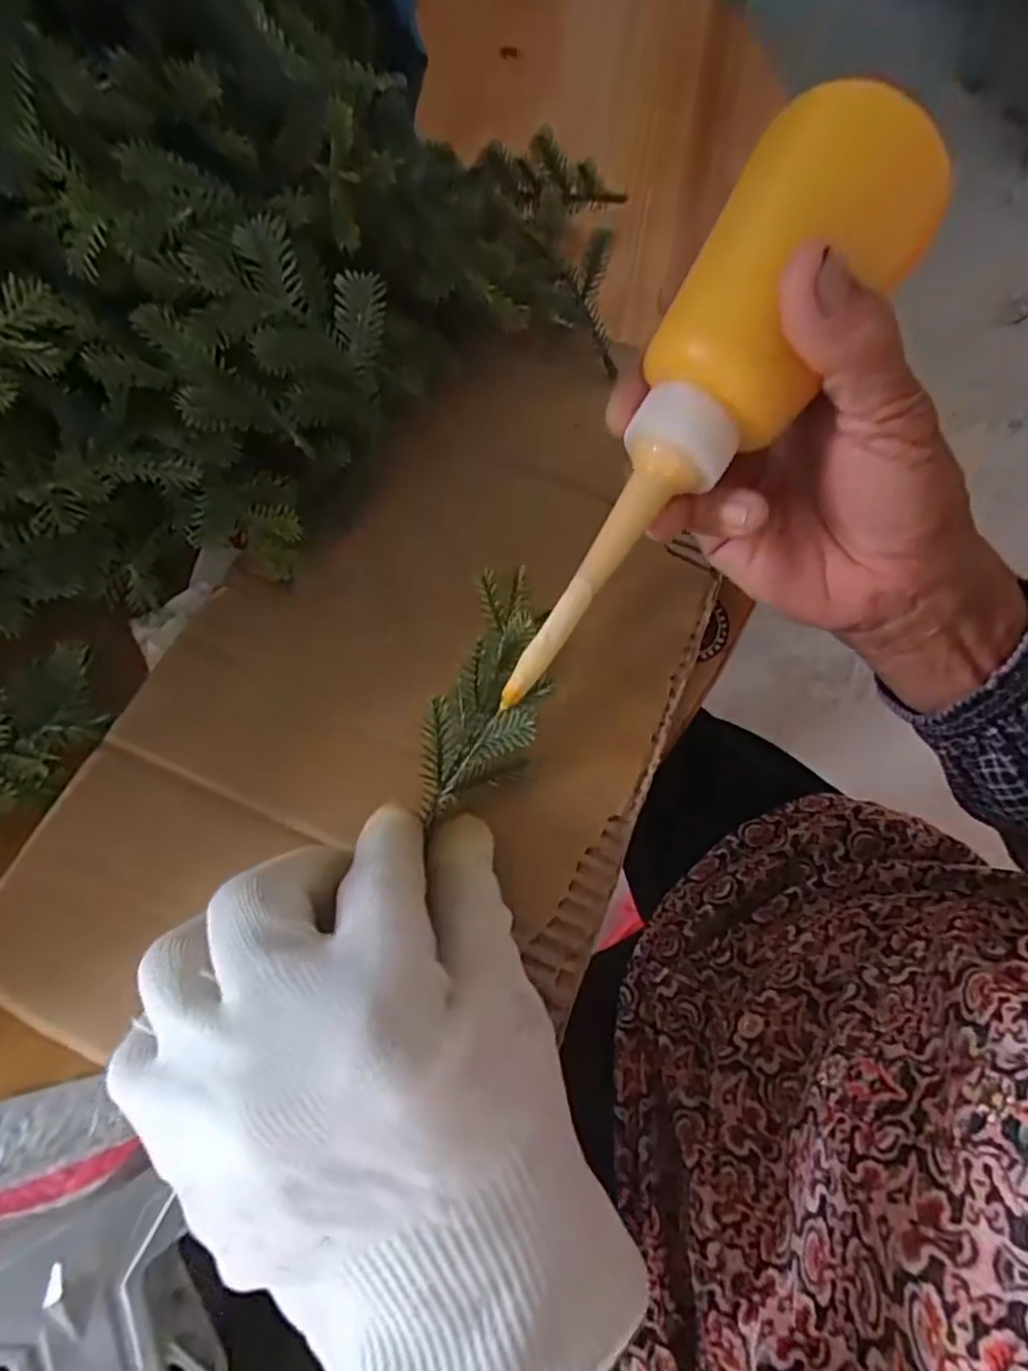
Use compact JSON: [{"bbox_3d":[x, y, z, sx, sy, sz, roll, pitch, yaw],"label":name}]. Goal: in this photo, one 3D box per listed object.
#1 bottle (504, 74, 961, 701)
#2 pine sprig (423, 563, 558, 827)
[{"bbox_3d":[0.047,-0.075,0.178,0.051,0.040,0.180,32,88,11],"label":"bottle"},{"bbox_3d":[-0.006,0.002,0.210,0.032,0.030,0.078,16,79,4],"label":"pine sprig"}]

